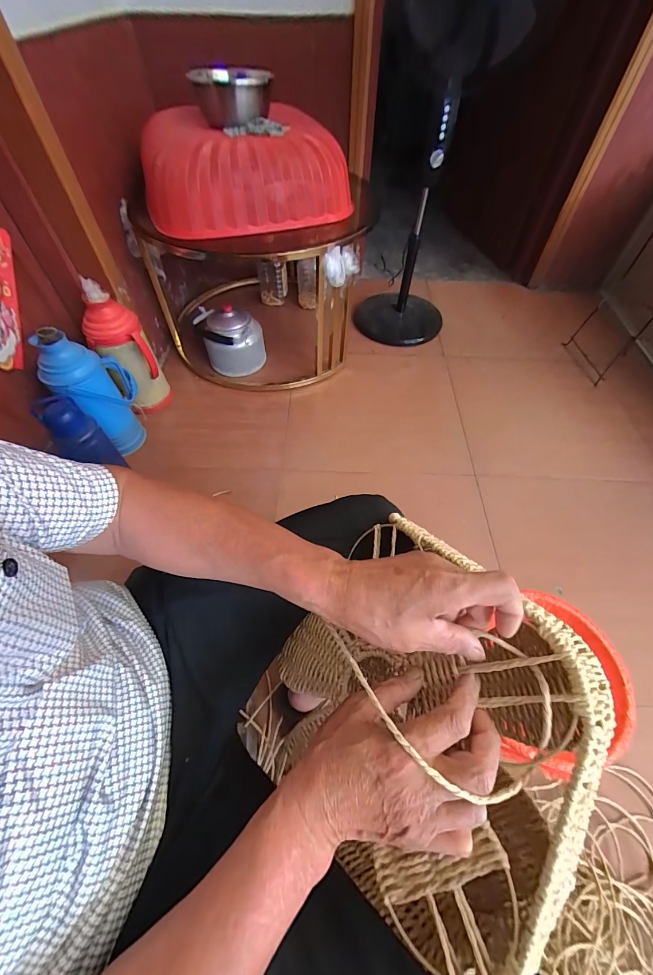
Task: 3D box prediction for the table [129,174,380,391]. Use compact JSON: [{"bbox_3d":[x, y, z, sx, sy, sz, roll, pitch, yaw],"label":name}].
[{"bbox_3d":[-0.241,-0.722,1.241,0.694,0.450,0.648,8,56,4],"label":"table"}]

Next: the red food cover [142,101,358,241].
[{"bbox_3d":[-0.218,-0.808,0.921,0.492,0.181,0.398,-36,63,-22],"label":"red food cover"}]

